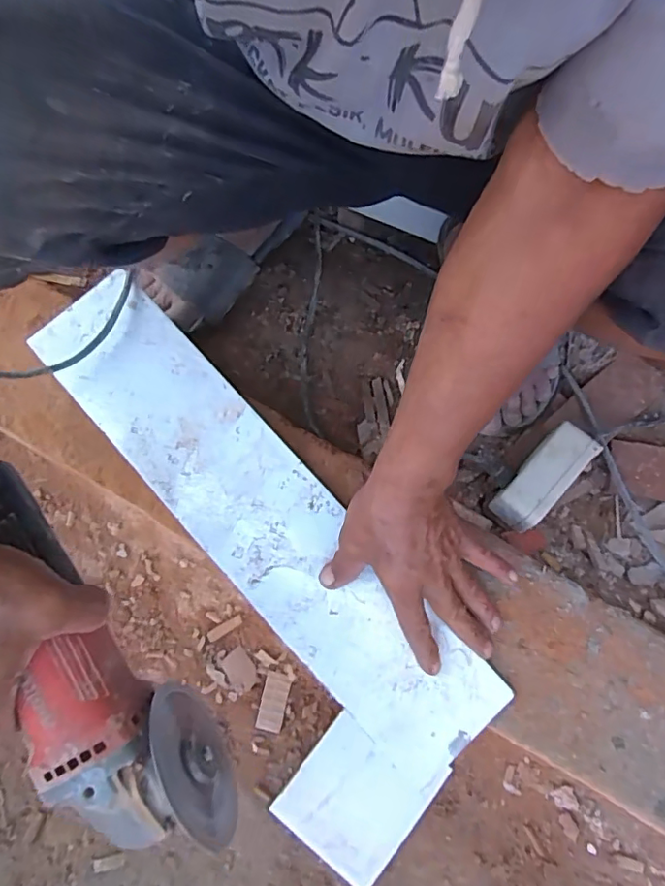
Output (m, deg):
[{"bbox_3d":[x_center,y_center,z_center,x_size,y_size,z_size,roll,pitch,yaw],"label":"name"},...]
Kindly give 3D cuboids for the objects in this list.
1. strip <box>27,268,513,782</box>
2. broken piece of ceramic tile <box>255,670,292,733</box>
[{"bbox_3d":[-0.065,0.052,0.451,0.110,0.014,0.485,-41,81,-7],"label":"strip"},{"bbox_3d":[-0.056,0.243,0.512,0.024,0.006,0.050,12,78,3],"label":"broken piece of ceramic tile"}]

